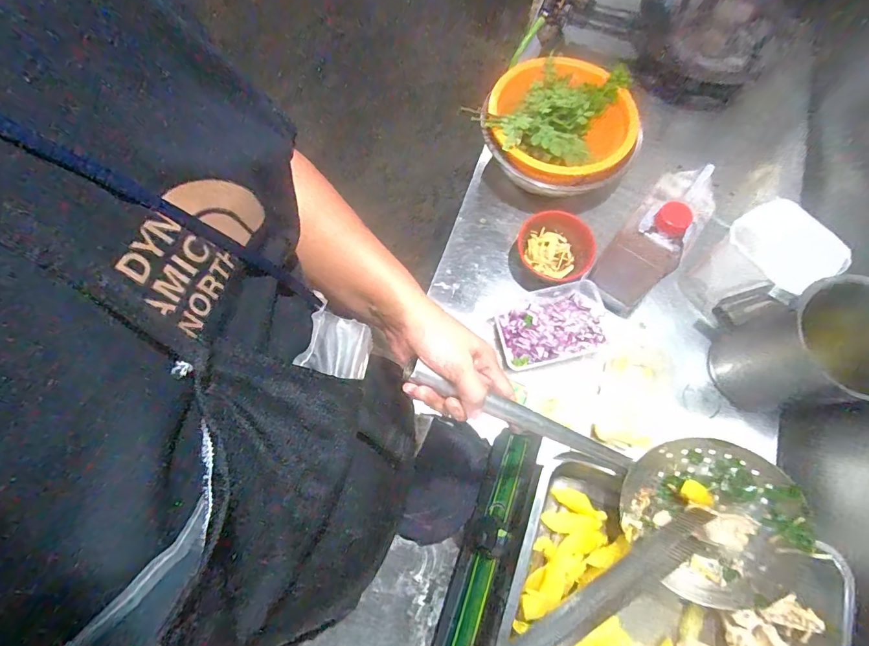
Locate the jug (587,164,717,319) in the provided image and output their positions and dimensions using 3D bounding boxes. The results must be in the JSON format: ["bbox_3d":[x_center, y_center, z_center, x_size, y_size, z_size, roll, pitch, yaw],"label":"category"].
[{"bbox_3d":[0.328,-0.125,0.621,0.091,0.203,0.133,39,75,12],"label":"jug"}]

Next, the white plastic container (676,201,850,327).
[{"bbox_3d":[0.475,-0.085,0.628,0.112,0.150,0.122,-28,73,-9],"label":"white plastic container"}]

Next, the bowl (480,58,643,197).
[{"bbox_3d":[0.225,-0.352,0.762,0.265,0.086,0.259,0,71,0],"label":"bowl"}]

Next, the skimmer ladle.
[{"bbox_3d":[0.155,0.140,0.412,0.392,0.094,0.143,26,73,-5],"label":"skimmer ladle"}]

